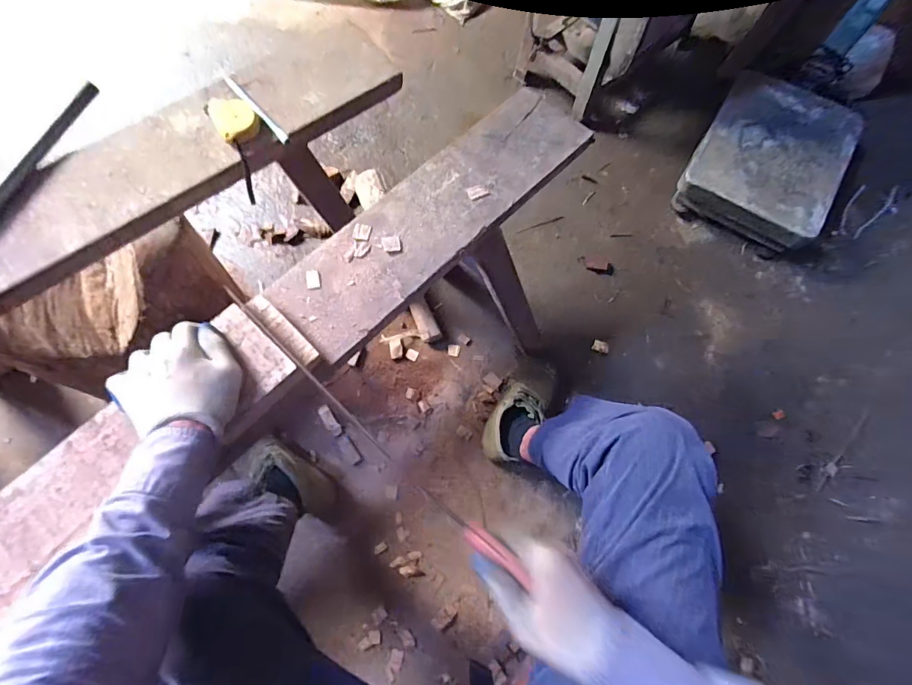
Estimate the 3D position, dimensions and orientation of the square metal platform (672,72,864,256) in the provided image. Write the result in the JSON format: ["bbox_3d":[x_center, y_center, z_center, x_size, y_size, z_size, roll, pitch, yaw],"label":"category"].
[{"bbox_3d":[0.777,-0.459,1.097,0.322,0.138,0.424,31,74,10],"label":"square metal platform"}]

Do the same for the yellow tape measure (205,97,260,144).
[{"bbox_3d":[-0.306,-0.308,0.602,0.055,0.022,0.076,-39,76,-12],"label":"yellow tape measure"}]

